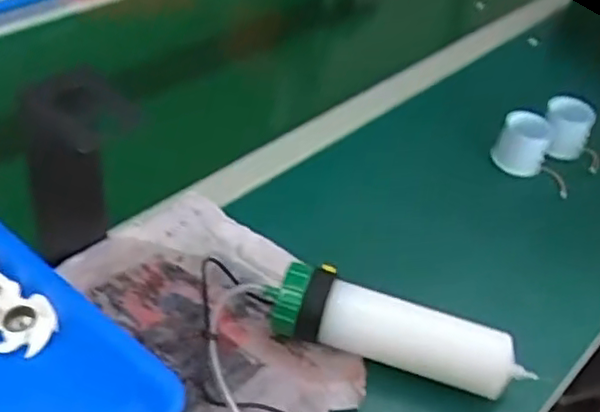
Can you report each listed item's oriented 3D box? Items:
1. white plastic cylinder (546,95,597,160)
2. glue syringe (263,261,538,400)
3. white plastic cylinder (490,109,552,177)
[{"bbox_3d":[0.315,-0.092,0.768,0.057,0.047,0.064,25,46,19],"label":"white plastic cylinder"},{"bbox_3d":[0.081,0.098,0.540,0.220,0.057,0.063,12,43,5],"label":"glue syringe"},{"bbox_3d":[0.261,-0.071,0.760,0.056,0.056,0.056,21,45,16],"label":"white plastic cylinder"}]

